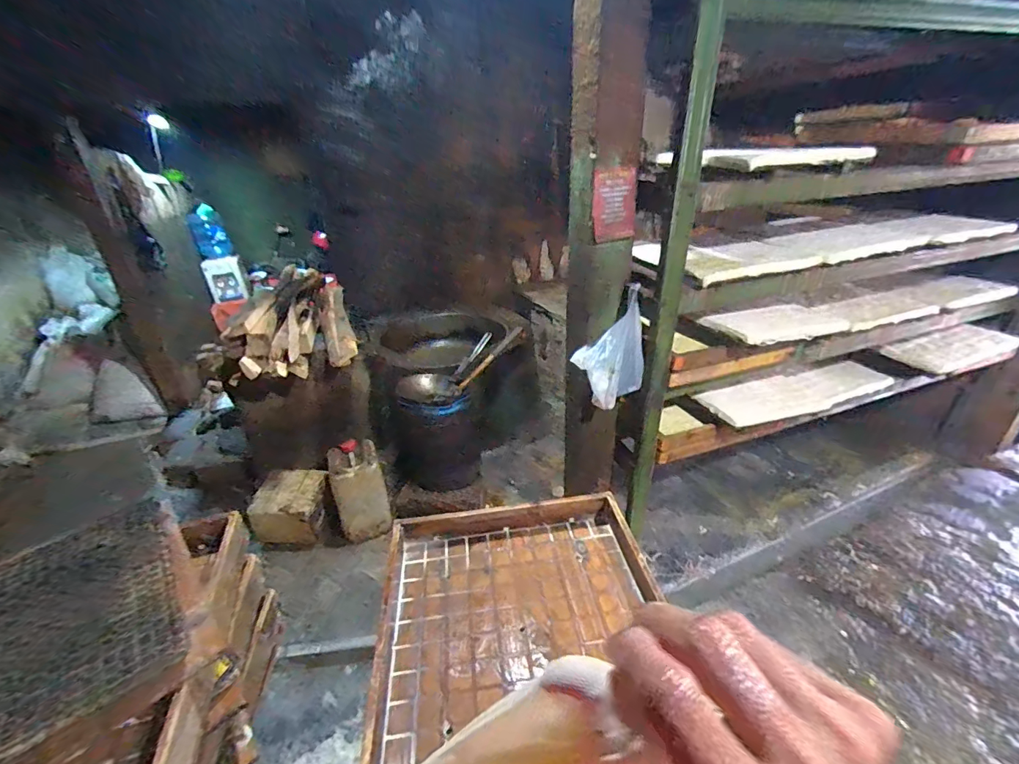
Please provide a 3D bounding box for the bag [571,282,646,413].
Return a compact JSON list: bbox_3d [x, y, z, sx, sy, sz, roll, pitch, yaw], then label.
[{"bbox_3d":[0.336,-0.104,1.476,0.202,0.342,0.131,-20,31,-32],"label":"bag"}]

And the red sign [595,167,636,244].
[{"bbox_3d":[0.321,-0.532,1.333,0.136,0.197,0.011,-13,32,-9],"label":"red sign"}]

